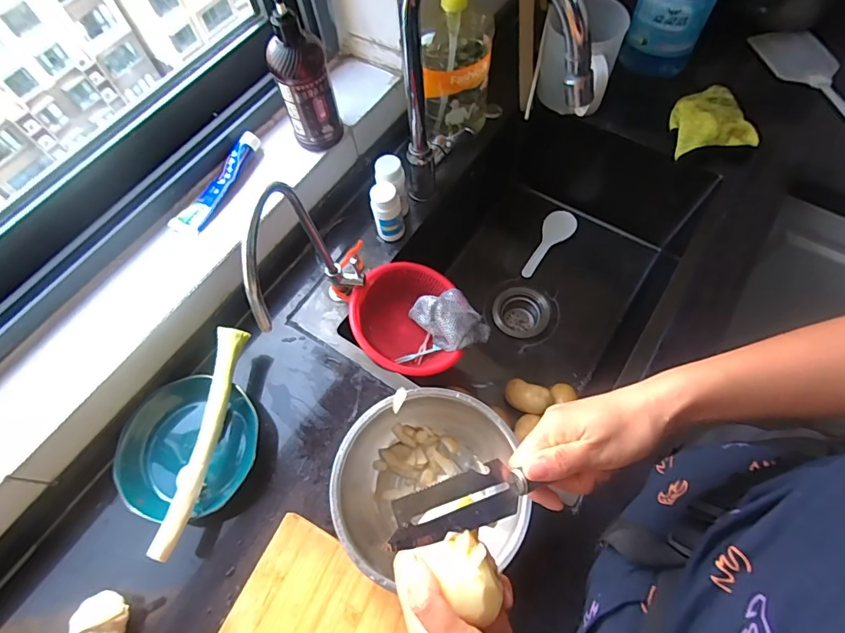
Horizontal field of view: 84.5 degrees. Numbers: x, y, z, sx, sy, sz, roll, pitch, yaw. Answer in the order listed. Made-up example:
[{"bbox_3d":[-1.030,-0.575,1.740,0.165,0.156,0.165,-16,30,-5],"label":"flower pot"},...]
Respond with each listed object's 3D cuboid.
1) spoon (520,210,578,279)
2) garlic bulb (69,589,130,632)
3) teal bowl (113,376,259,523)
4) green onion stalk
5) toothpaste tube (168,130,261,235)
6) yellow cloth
[{"bbox_3d":[0.247,-0.144,0.900,0.058,0.012,0.163,27,69,15],"label":"spoon"},{"bbox_3d":[-0.338,0.322,0.493,0.055,0.043,0.050,-1,65,3],"label":"garlic bulb"},{"bbox_3d":[-0.283,0.158,0.564,0.144,0.045,0.161,14,66,10],"label":"teal bowl"},{"bbox_3d":[-0.260,0.139,0.548,0.033,0.030,0.260,8,65,7],"label":"green onion stalk"},{"bbox_3d":[-0.284,-0.188,0.640,0.041,0.024,0.169,19,67,12],"label":"toothpaste tube"},{"bbox_3d":[0.447,-0.315,0.738,0.122,0.028,0.125,-6,64,0],"label":"yellow cloth"}]

